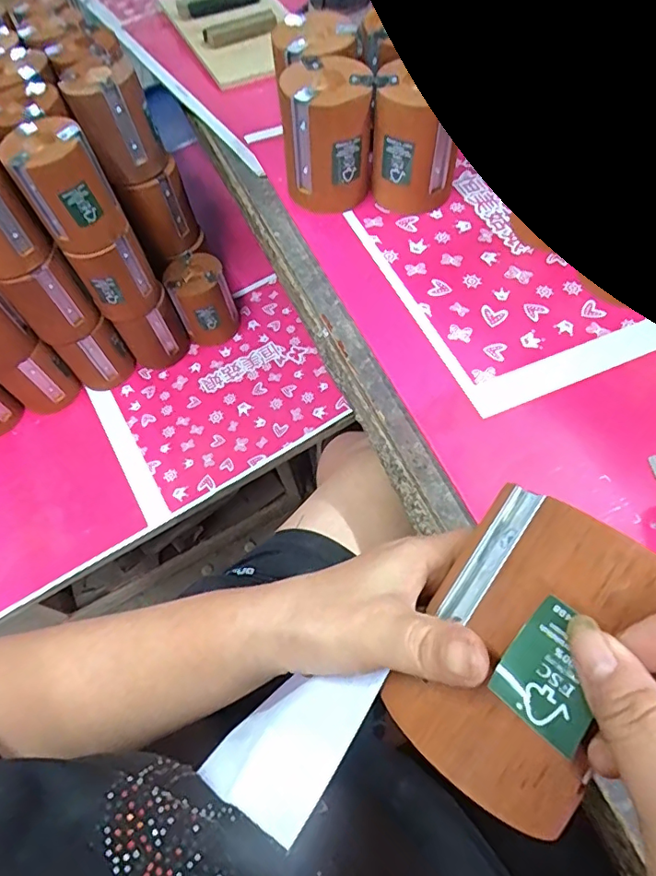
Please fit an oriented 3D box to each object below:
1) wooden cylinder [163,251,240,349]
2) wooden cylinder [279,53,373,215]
[{"bbox_3d":[-0.171,-0.186,0.713,0.080,0.101,0.073,-19,61,-6],"label":"wooden cylinder"},{"bbox_3d":[-0.001,-0.275,0.482,0.081,0.105,0.083,-6,59,0],"label":"wooden cylinder"}]

